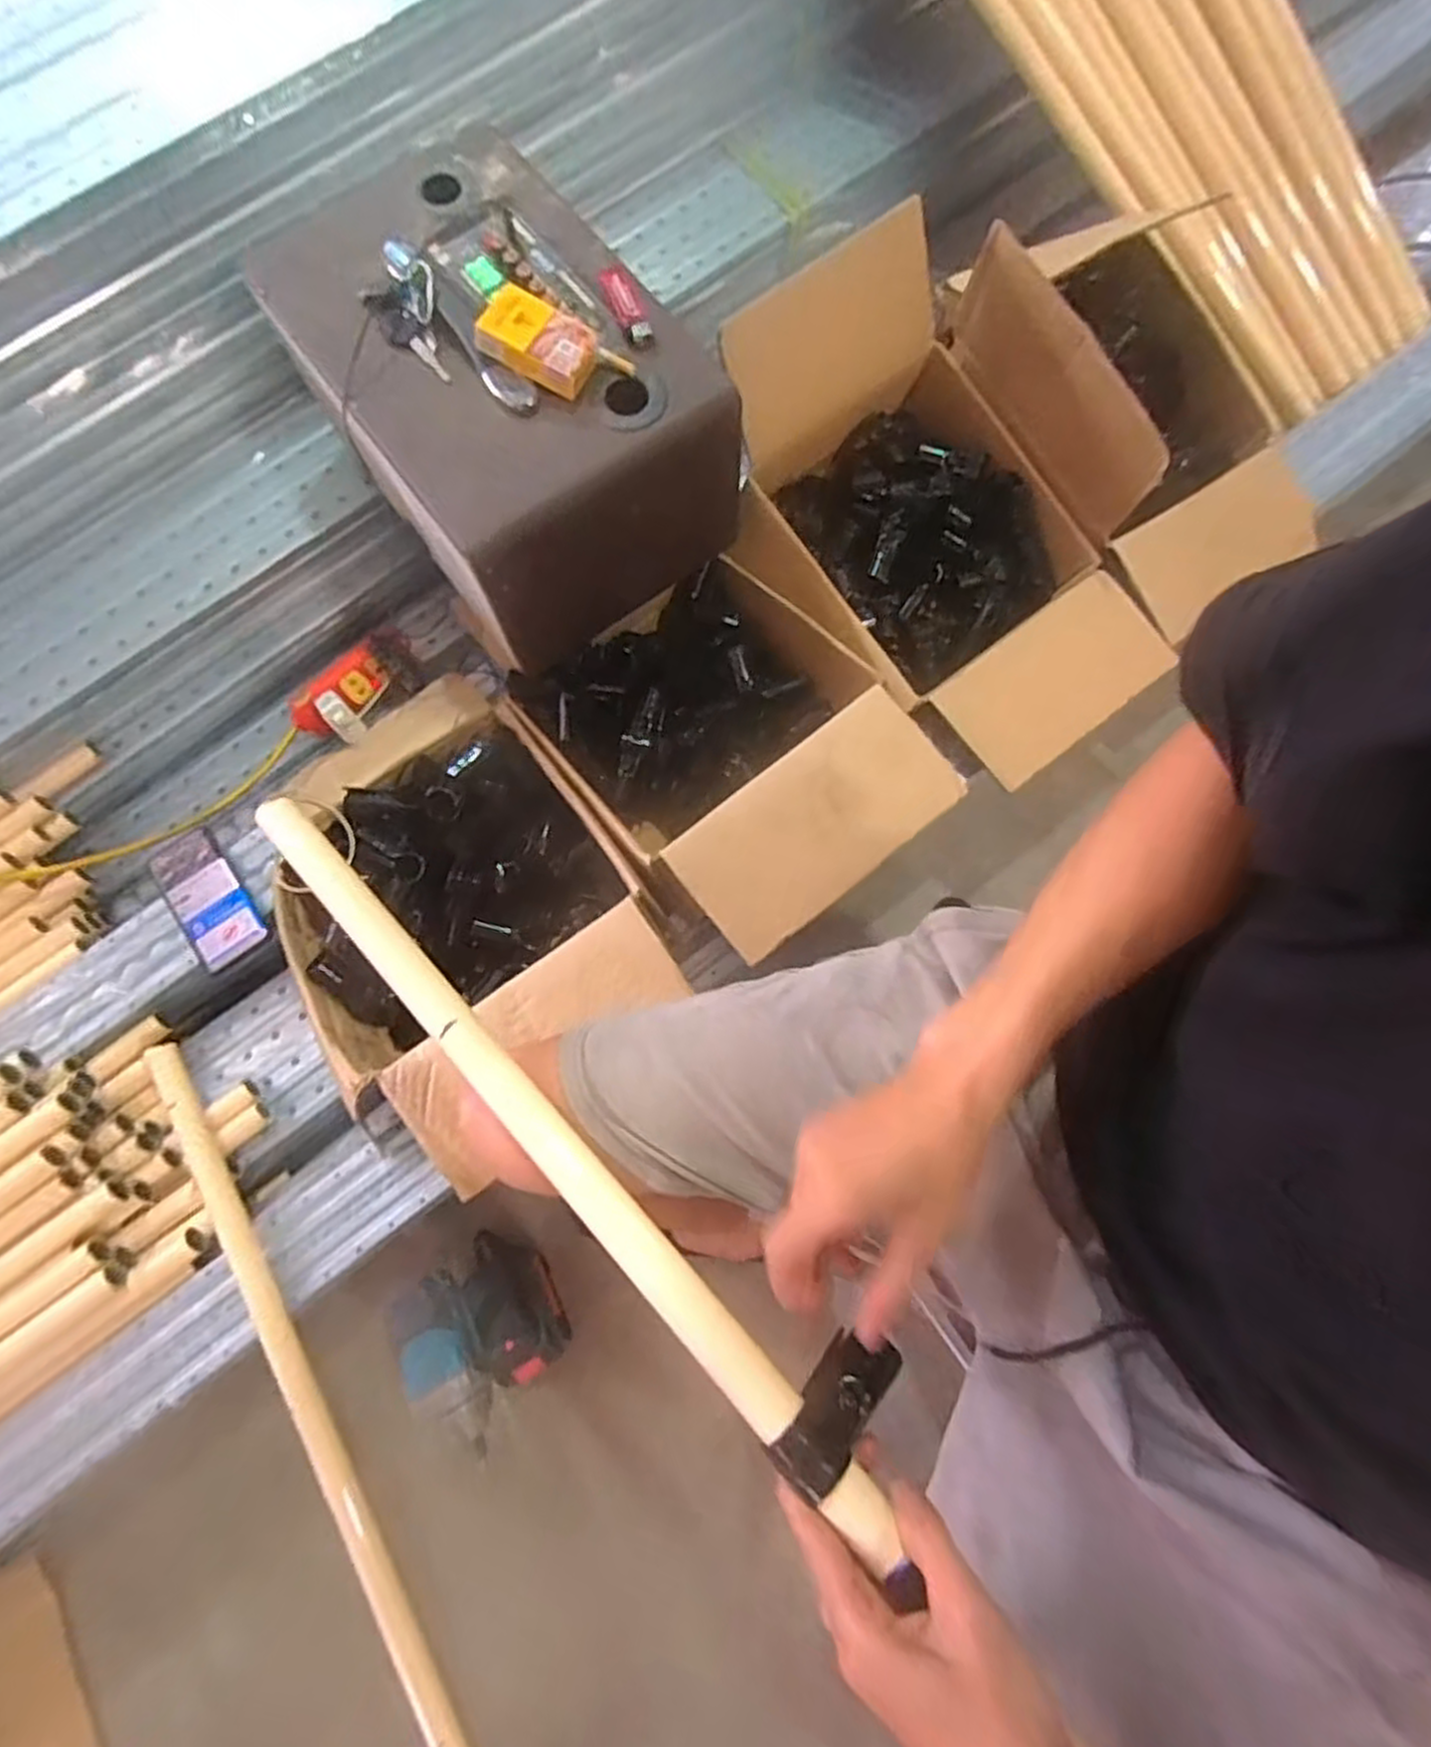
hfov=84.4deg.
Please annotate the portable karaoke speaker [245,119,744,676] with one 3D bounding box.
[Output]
[{"bbox_3d":[-0.202,-0.448,0.758,0.278,0.205,0.375,-39,74,-9],"label":"portable karaoke speaker"}]

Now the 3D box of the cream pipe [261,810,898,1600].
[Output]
[{"bbox_3d":[-0.103,0.140,0.451,0.026,0.031,0.532,-44,74,-8],"label":"cream pipe"}]

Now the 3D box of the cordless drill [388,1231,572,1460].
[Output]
[{"bbox_3d":[-0.215,0.429,0.744,0.076,0.244,0.136,-30,72,-7],"label":"cordless drill"}]

